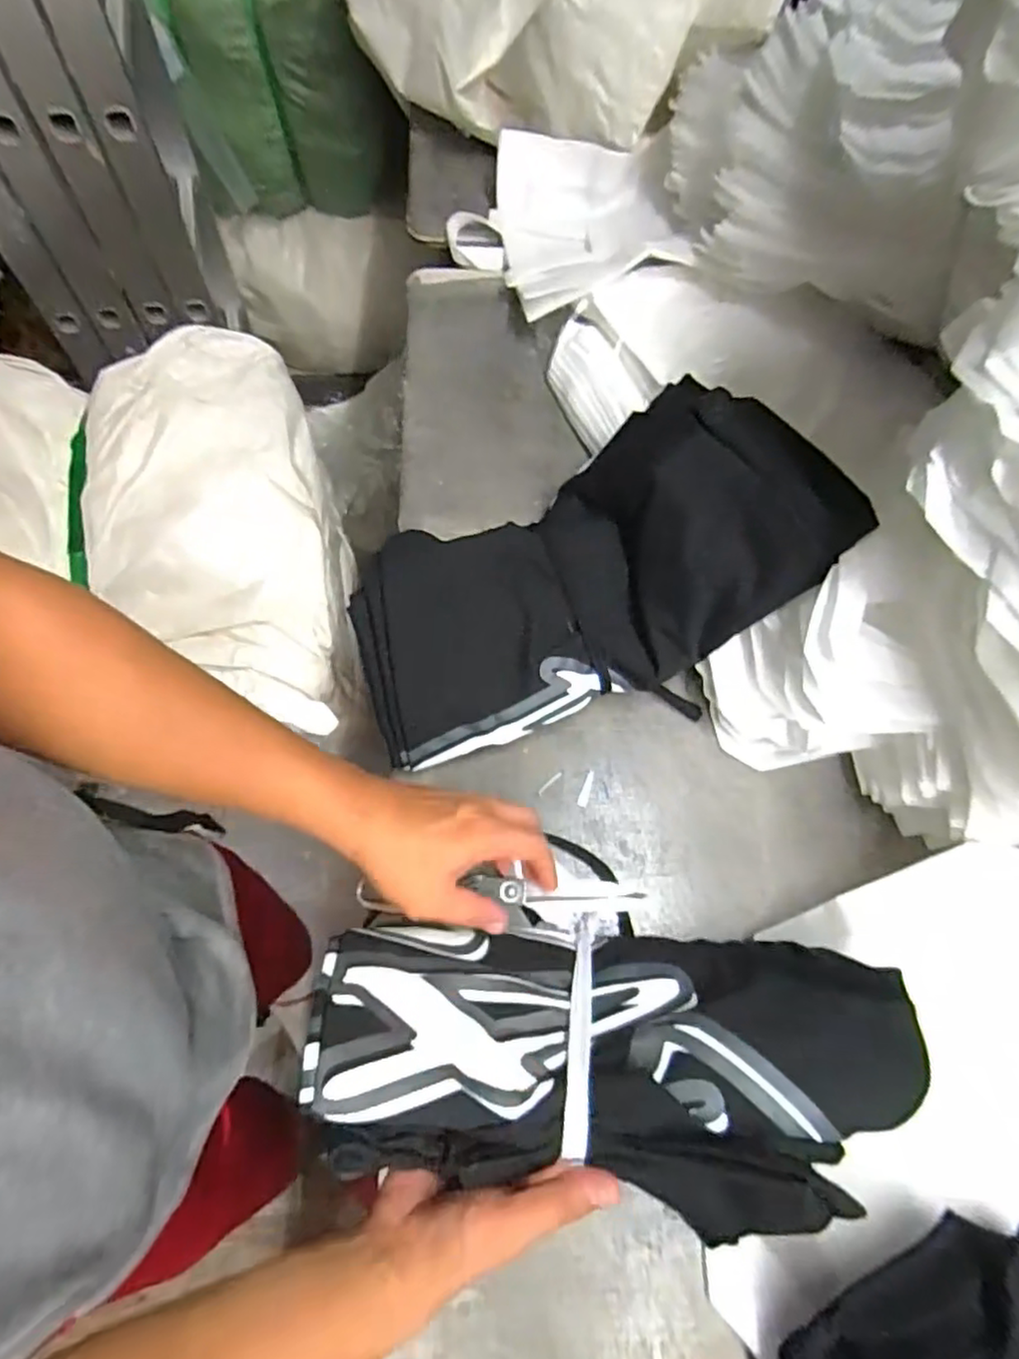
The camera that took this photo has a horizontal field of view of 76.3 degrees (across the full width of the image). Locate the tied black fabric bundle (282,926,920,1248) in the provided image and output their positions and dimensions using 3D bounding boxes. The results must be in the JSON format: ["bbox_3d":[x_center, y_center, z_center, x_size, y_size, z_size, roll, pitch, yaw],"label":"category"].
[{"bbox_3d":[0.055,0.237,0.393,0.340,0.105,0.149,2,69,3],"label":"tied black fabric bundle"}]

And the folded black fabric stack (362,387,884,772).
[{"bbox_3d":[0.060,-0.094,0.561,0.396,0.069,0.217,-26,71,10],"label":"folded black fabric stack"}]

